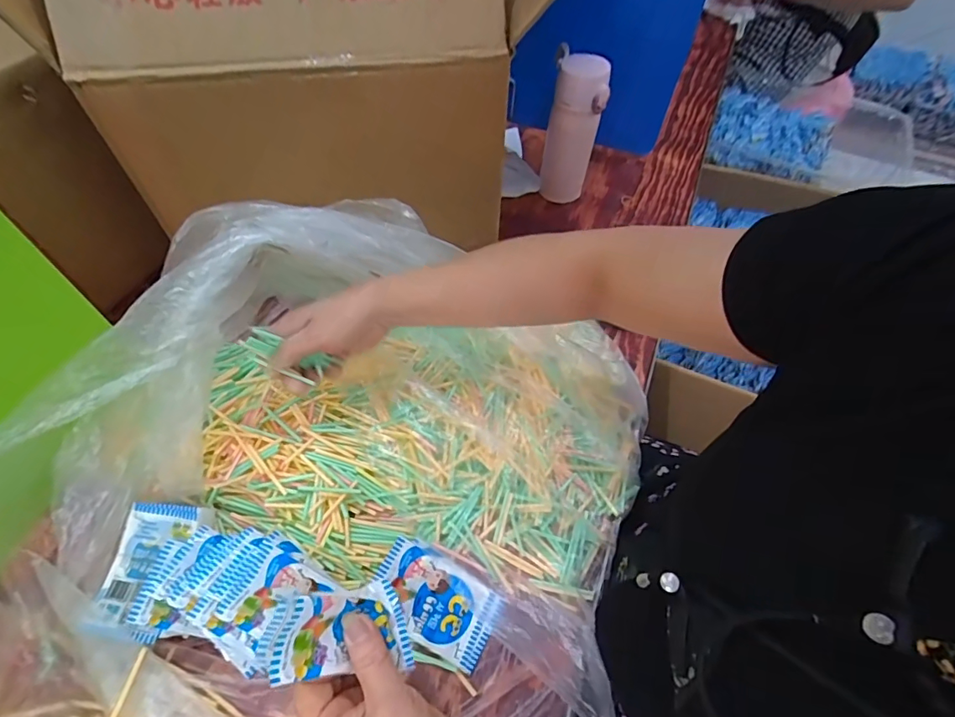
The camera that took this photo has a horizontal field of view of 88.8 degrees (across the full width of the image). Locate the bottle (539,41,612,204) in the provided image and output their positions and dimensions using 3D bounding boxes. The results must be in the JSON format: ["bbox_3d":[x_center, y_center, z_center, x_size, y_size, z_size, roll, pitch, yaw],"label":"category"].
[{"bbox_3d":[0.129,-0.316,0.678,0.069,0.186,0.073,8,59,3],"label":"bottle"}]

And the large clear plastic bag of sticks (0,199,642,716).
[{"bbox_3d":[-0.103,0.117,0.394,0.486,0.202,0.455,19,62,7],"label":"large clear plastic bag of sticks"}]

